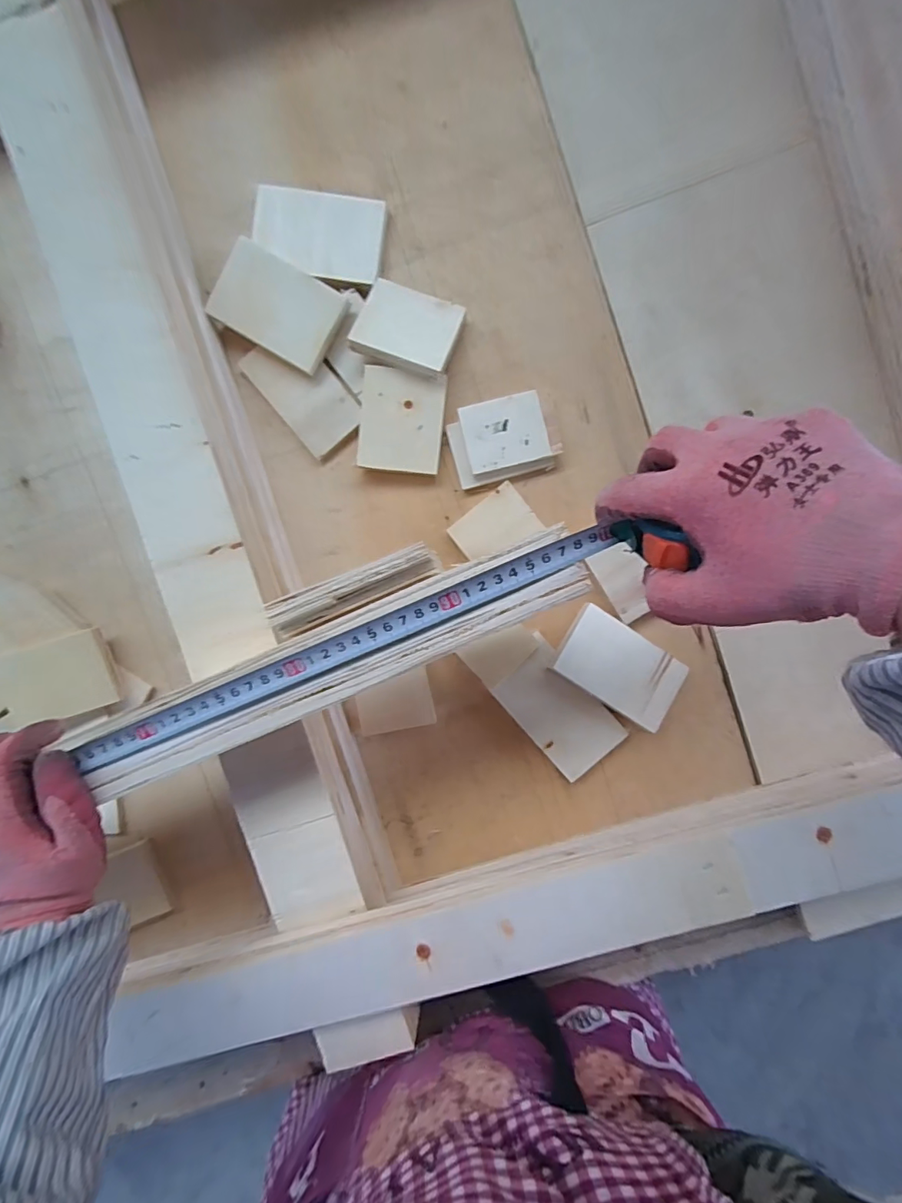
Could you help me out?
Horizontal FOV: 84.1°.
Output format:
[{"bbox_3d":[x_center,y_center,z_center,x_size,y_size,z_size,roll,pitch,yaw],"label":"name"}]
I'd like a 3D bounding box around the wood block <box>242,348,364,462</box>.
[{"bbox_3d":[-0.132,-0.189,0.451,0.060,0.015,0.108,-41,90,4],"label":"wood block"}]

